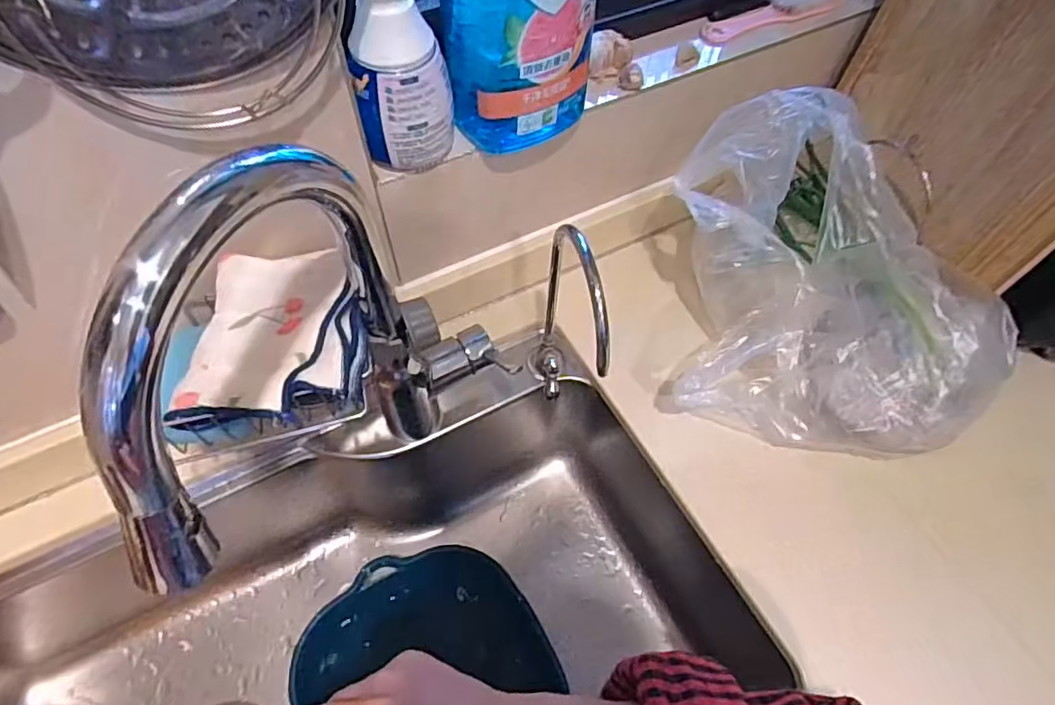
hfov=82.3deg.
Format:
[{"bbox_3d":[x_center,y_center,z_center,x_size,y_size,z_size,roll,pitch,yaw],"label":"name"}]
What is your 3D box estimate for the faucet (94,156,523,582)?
[{"bbox_3d":[-0.129,0.021,0.409,0.063,0.364,0.286,29,62,16],"label":"faucet"}]

